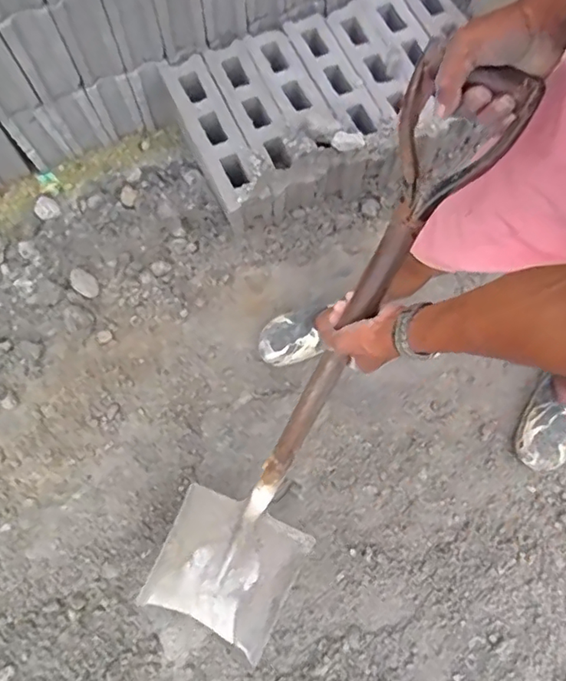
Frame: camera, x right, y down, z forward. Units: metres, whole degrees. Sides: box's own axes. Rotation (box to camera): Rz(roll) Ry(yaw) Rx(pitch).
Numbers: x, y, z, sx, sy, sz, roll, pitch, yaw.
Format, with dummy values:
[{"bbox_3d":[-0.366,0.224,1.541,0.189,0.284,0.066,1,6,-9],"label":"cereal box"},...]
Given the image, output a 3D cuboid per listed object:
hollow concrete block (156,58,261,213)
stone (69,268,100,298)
[{"bbox_3d":[-0.154,-0.443,1.226,0.101,0.194,0.398,-24,75,-7],"label":"hollow concrete block"},{"bbox_3d":[-0.456,-0.132,1.205,0.052,0.038,0.081,-43,78,-11],"label":"stone"}]

